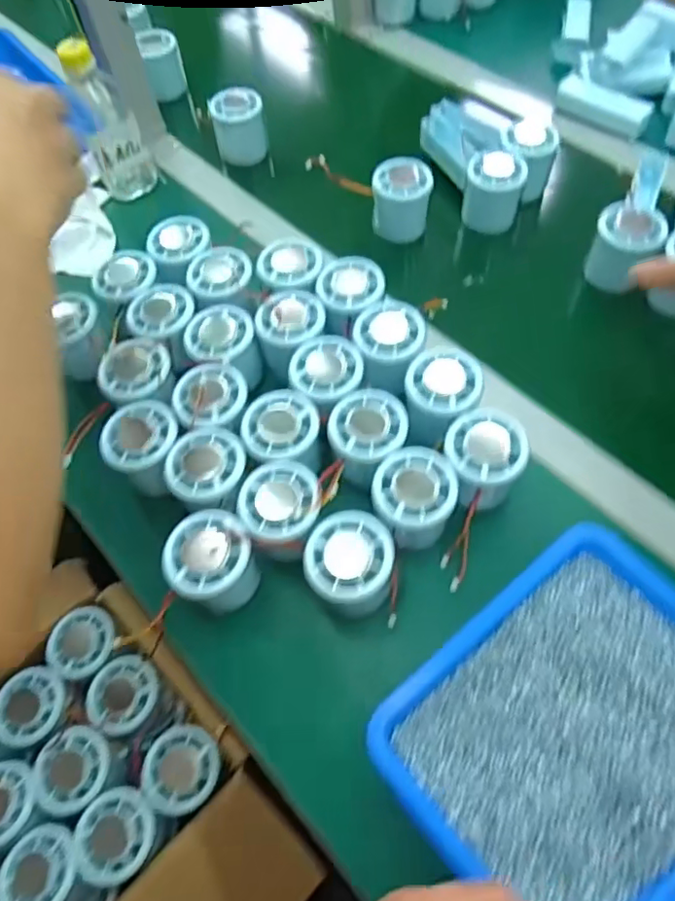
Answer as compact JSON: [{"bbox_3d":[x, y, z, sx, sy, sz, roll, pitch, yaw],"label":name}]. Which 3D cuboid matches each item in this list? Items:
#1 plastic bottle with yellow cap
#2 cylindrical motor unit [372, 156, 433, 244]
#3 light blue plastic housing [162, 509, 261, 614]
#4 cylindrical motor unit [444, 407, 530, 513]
[{"bbox_3d":[-0.234,-0.335,0.593,0.055,0.137,0.046,-24,63,-9],"label":"plastic bottle with yellow cap"},{"bbox_3d":[0.065,-0.251,0.585,0.054,0.062,0.051,-2,61,3],"label":"cylindrical motor unit"},{"bbox_3d":[-0.083,0.079,0.400,0.060,0.046,0.068,-19,62,-7],"label":"light blue plastic housing"},{"bbox_3d":[0.107,0.009,0.429,0.057,0.052,0.060,-12,61,-3],"label":"cylindrical motor unit"}]

